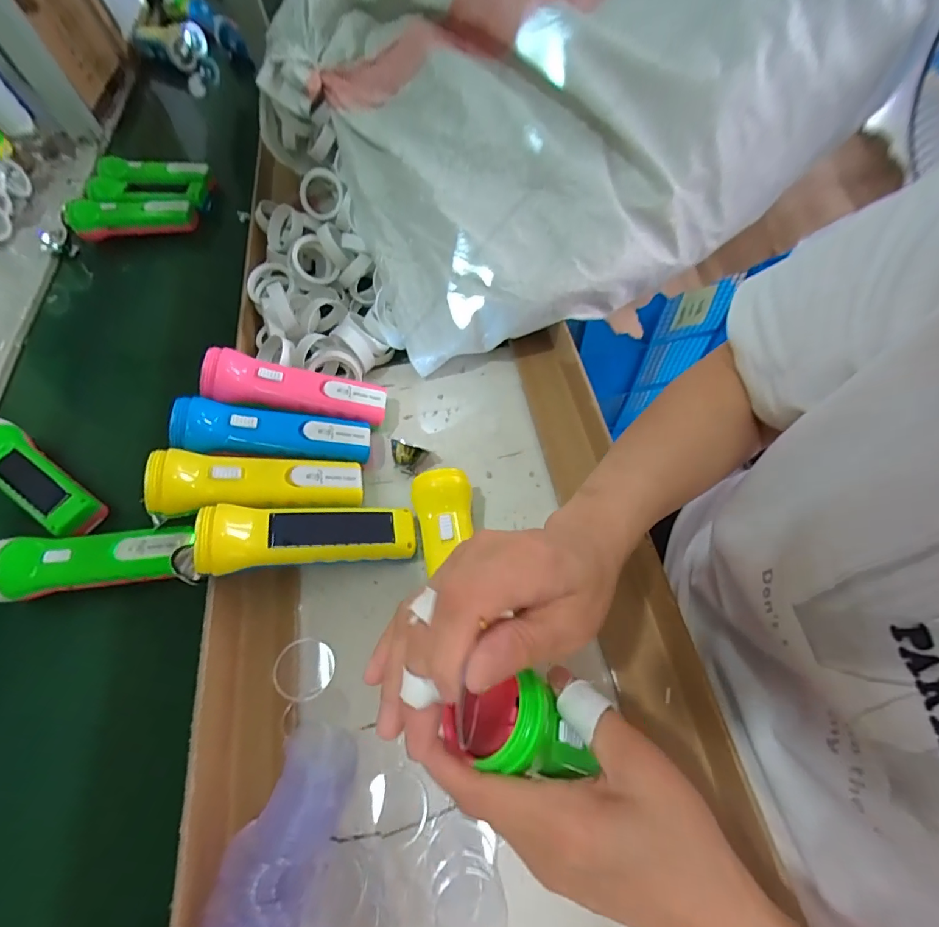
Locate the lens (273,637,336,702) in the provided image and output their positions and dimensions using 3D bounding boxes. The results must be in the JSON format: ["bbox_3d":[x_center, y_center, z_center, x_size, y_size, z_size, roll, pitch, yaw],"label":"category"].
[{"bbox_3d":[-0.125,0.155,0.343,0.041,0.004,0.042,6,56,-9],"label":"lens"}]

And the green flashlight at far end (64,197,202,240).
[{"bbox_3d":[-0.486,-0.351,0.653,0.180,0.044,0.050,1,61,5],"label":"green flashlight at far end"}]

